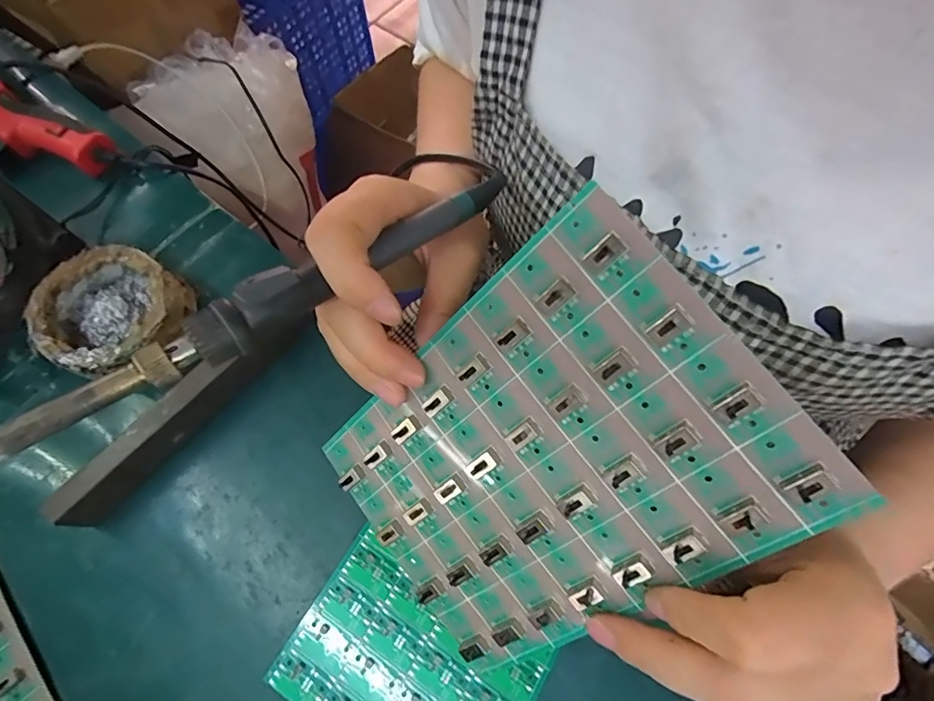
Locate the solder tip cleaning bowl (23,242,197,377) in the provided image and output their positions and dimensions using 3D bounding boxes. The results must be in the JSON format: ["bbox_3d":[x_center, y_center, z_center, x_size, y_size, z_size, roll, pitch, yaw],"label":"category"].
[{"bbox_3d":[-0.227,-0.023,0.308,0.082,0.040,0.082,0,66,0],"label":"solder tip cleaning bowl"}]

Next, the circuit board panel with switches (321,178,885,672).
[{"bbox_3d":[0.022,0.044,0.177,0.165,0.007,0.121,-43,80,27],"label":"circuit board panel with switches"}]

